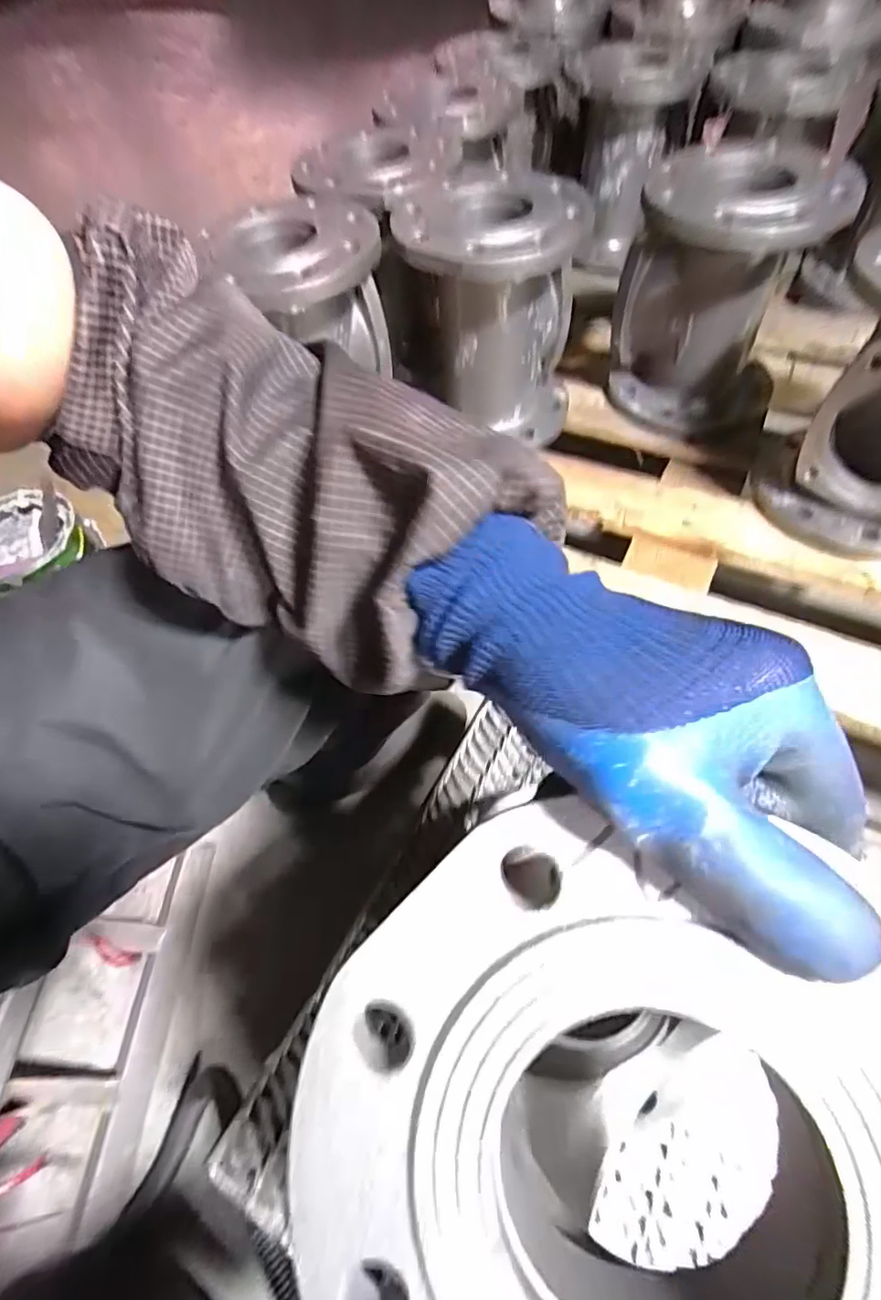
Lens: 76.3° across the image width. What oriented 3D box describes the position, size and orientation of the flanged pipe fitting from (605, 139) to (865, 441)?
[{"bbox_3d":[0.303,-0.390,0.628,0.191,0.221,0.167,23,64,17],"label":"flanged pipe fitting"}]

